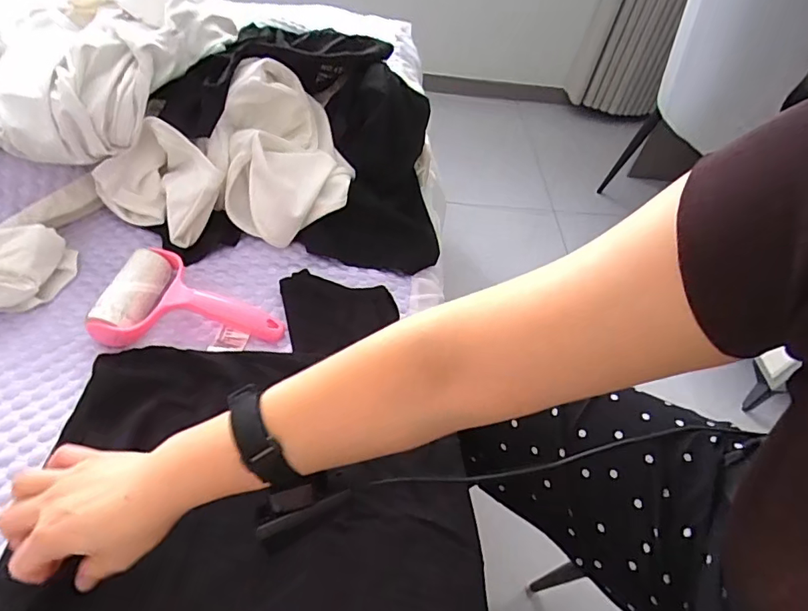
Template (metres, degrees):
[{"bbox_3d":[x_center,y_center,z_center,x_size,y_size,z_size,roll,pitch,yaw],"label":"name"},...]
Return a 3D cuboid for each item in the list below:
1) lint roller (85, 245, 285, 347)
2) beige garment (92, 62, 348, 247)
[{"bbox_3d":[-0.229,-0.005,0.556,0.185,0.048,0.115,7,48,-3],"label":"lint roller"},{"bbox_3d":[-0.225,-0.194,0.646,0.305,0.153,0.184,7,48,-3],"label":"beige garment"}]

